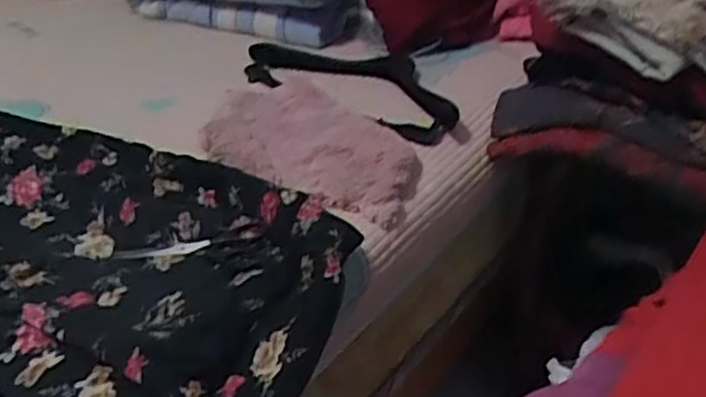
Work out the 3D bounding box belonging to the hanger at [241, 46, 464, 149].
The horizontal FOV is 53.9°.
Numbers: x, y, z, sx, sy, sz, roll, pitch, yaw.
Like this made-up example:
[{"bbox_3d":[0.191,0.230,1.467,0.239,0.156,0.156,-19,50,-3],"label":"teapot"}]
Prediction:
[{"bbox_3d":[0.008,-0.160,0.948,0.198,0.042,0.363,-16,32,-32],"label":"hanger"}]

